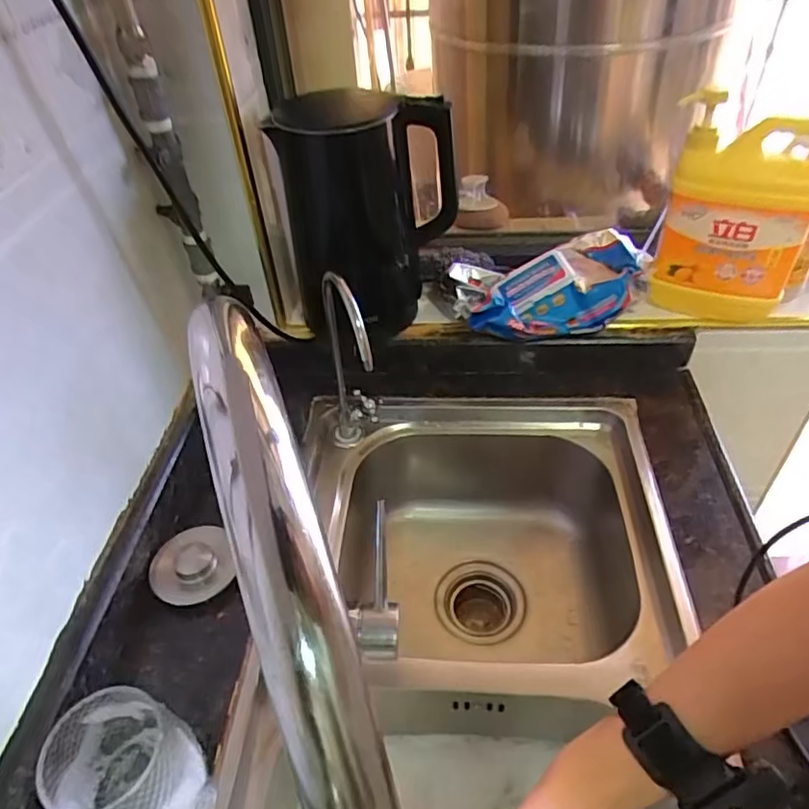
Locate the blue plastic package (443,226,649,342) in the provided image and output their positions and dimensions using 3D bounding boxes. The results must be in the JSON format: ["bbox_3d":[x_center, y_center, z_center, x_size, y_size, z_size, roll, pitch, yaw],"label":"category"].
[{"bbox_3d":[0.193,-0.154,0.776,0.252,0.073,0.125,-10,43,-7],"label":"blue plastic package"}]

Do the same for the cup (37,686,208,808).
[{"bbox_3d":[-0.198,0.256,0.422,0.097,0.089,0.078,16,45,23],"label":"cup"}]

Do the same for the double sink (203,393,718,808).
[{"bbox_3d":[0.067,0.309,0.555,0.402,0.209,0.722,0,43,5],"label":"double sink"}]

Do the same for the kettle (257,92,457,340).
[{"bbox_3d":[-0.042,-0.237,0.745,0.206,0.251,0.168,-1,43,4],"label":"kettle"}]

